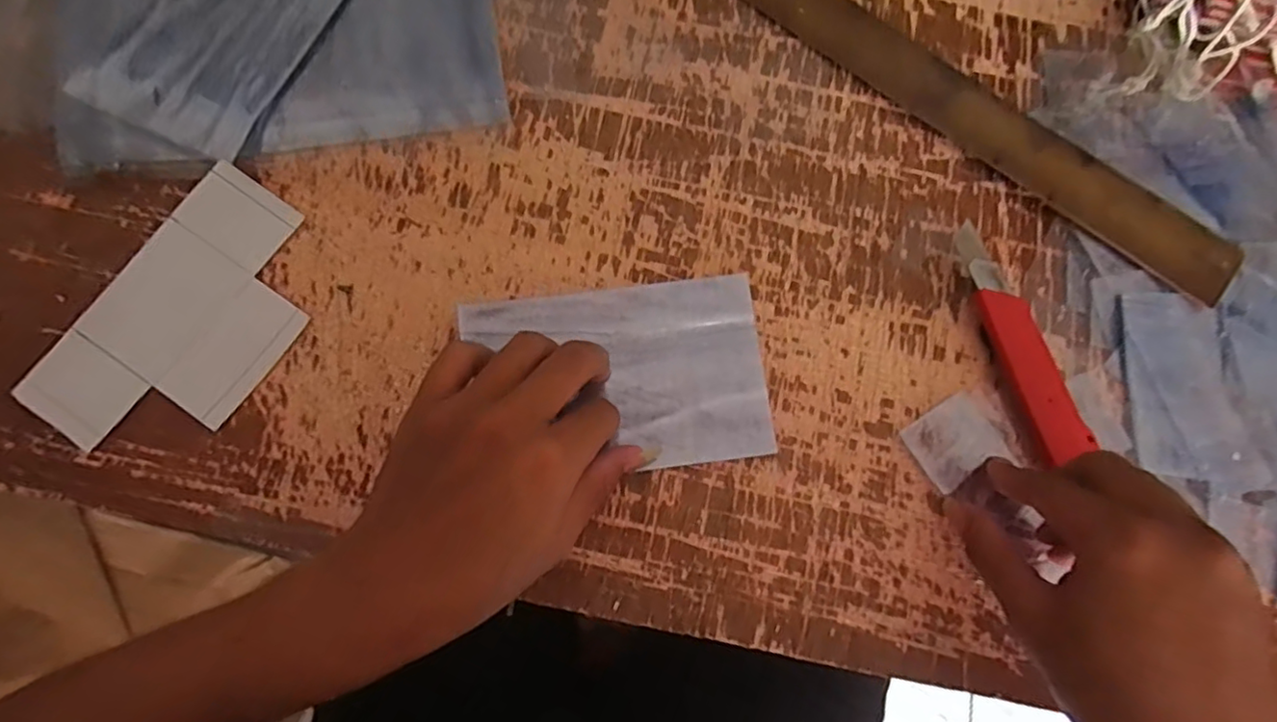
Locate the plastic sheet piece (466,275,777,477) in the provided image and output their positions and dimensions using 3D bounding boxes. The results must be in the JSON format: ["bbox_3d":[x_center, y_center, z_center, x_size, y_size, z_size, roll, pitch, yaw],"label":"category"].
[{"bbox_3d":[-0.010,0.008,0.346,0.162,0.009,0.105,-6,74,-4],"label":"plastic sheet piece"}]

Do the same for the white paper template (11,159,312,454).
[{"bbox_3d":[-0.250,-0.023,0.342,0.103,0.017,0.164,34,76,7],"label":"white paper template"}]

